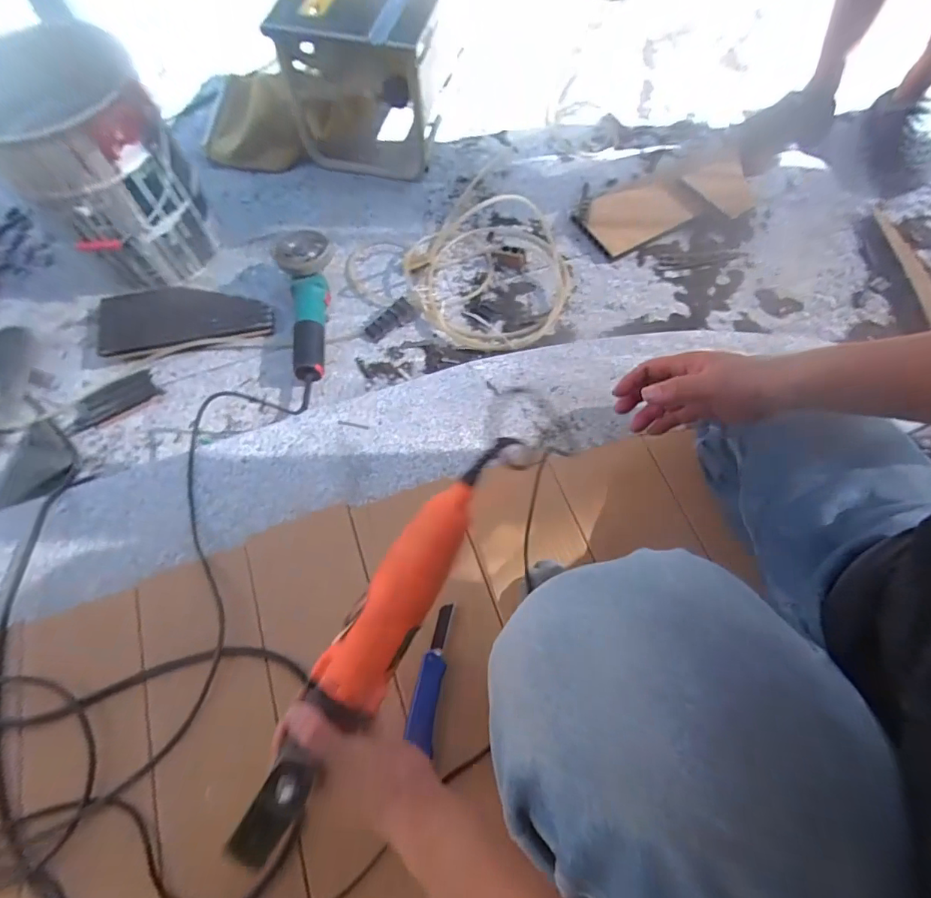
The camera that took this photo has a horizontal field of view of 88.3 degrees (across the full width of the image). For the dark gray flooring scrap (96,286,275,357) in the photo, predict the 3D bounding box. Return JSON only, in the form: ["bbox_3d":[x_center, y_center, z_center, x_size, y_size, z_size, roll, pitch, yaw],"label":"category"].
[{"bbox_3d":[-0.554,-0.256,0.936,0.352,0.031,0.135,-7,68,-1],"label":"dark gray flooring scrap"}]

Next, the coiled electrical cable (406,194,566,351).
[{"bbox_3d":[0.041,-0.372,0.970,0.310,0.029,0.394,-13,68,-4],"label":"coiled electrical cable"}]

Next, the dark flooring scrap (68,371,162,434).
[{"bbox_3d":[-0.637,-0.086,0.868,0.157,0.016,0.059,-26,87,-5],"label":"dark flooring scrap"}]

